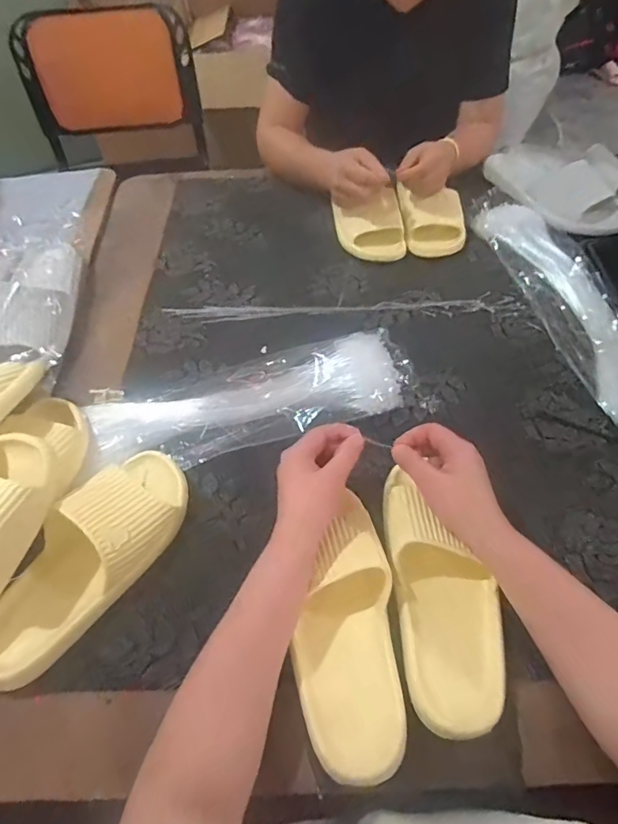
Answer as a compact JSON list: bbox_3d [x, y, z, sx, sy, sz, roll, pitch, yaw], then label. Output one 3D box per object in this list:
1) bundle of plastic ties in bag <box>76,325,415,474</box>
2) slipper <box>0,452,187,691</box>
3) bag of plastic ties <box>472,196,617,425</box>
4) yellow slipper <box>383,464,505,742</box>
[{"bbox_3d":[-0.067,-0.018,0.605,0.396,0.037,0.132,-15,55,-8],"label":"bundle of plastic ties in bag"},{"bbox_3d":[-0.217,0.140,0.476,0.105,0.070,0.242,25,59,19],"label":"slipper"},{"bbox_3d":[0.376,-0.172,0.703,0.120,0.035,0.439,-12,55,-5],"label":"bag of plastic ties"},{"bbox_3d":[0.121,0.160,0.453,0.093,0.062,0.228,-10,64,-4],"label":"yellow slipper"}]

